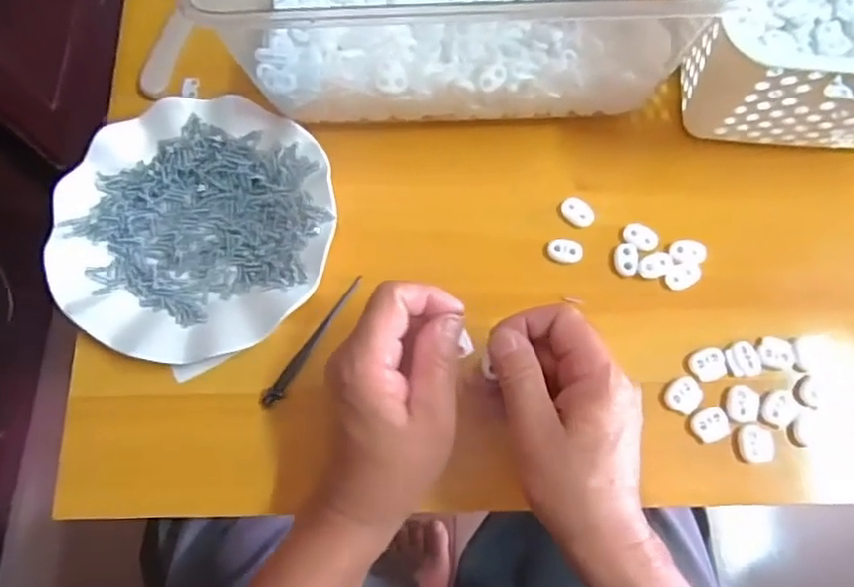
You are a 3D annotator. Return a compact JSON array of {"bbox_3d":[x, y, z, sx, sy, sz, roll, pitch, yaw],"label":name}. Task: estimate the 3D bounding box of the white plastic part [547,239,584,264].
[{"bbox_3d":[0.094,-0.029,0.440,0.023,0.005,0.015,18,74,7],"label":"white plastic part"}]

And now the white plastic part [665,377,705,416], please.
[{"bbox_3d":[0.161,0.063,0.409,0.020,0.004,0.022,40,77,12],"label":"white plastic part"}]

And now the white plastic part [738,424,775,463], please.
[{"bbox_3d":[0.200,0.091,0.397,0.018,0.008,0.023,-1,73,1],"label":"white plastic part"}]

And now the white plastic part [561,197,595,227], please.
[{"bbox_3d":[0.104,-0.056,0.449,0.024,0.005,0.015,35,77,11],"label":"white plastic part"}]

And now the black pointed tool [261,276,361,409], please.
[{"bbox_3d":[-0.075,0.031,0.429,0.011,0.010,0.104,32,76,11],"label":"black pointed tool"}]

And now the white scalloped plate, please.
[{"bbox_3d":[-0.155,-0.045,0.441,0.179,0.022,0.180,0,73,1],"label":"white scalloped plate"}]

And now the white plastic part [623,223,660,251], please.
[{"bbox_3d":[0.145,-0.038,0.442,0.024,0.006,0.016,31,76,10],"label":"white plastic part"}]

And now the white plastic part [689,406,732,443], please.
[{"bbox_3d":[0.176,0.081,0.403,0.024,0.007,0.019,-19,73,-5],"label":"white plastic part"}]

